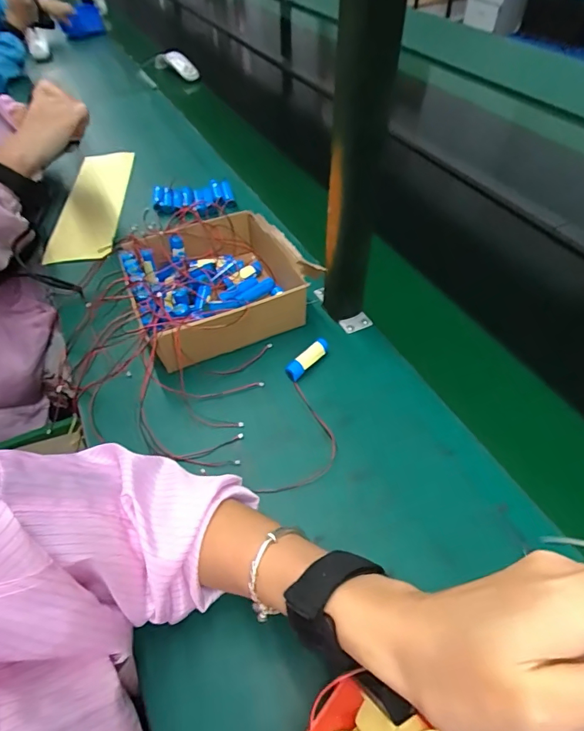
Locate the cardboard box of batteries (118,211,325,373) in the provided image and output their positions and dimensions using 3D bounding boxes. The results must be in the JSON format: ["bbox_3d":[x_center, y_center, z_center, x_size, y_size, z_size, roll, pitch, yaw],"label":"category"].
[{"bbox_3d":[-0.101,-0.107,0.586,0.219,0.083,0.218,-21,52,-15],"label":"cardboard box of batteries"}]

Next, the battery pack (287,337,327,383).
[{"bbox_3d":[0.022,-0.011,0.535,0.019,0.018,0.077,35,59,27],"label":"battery pack"}]

